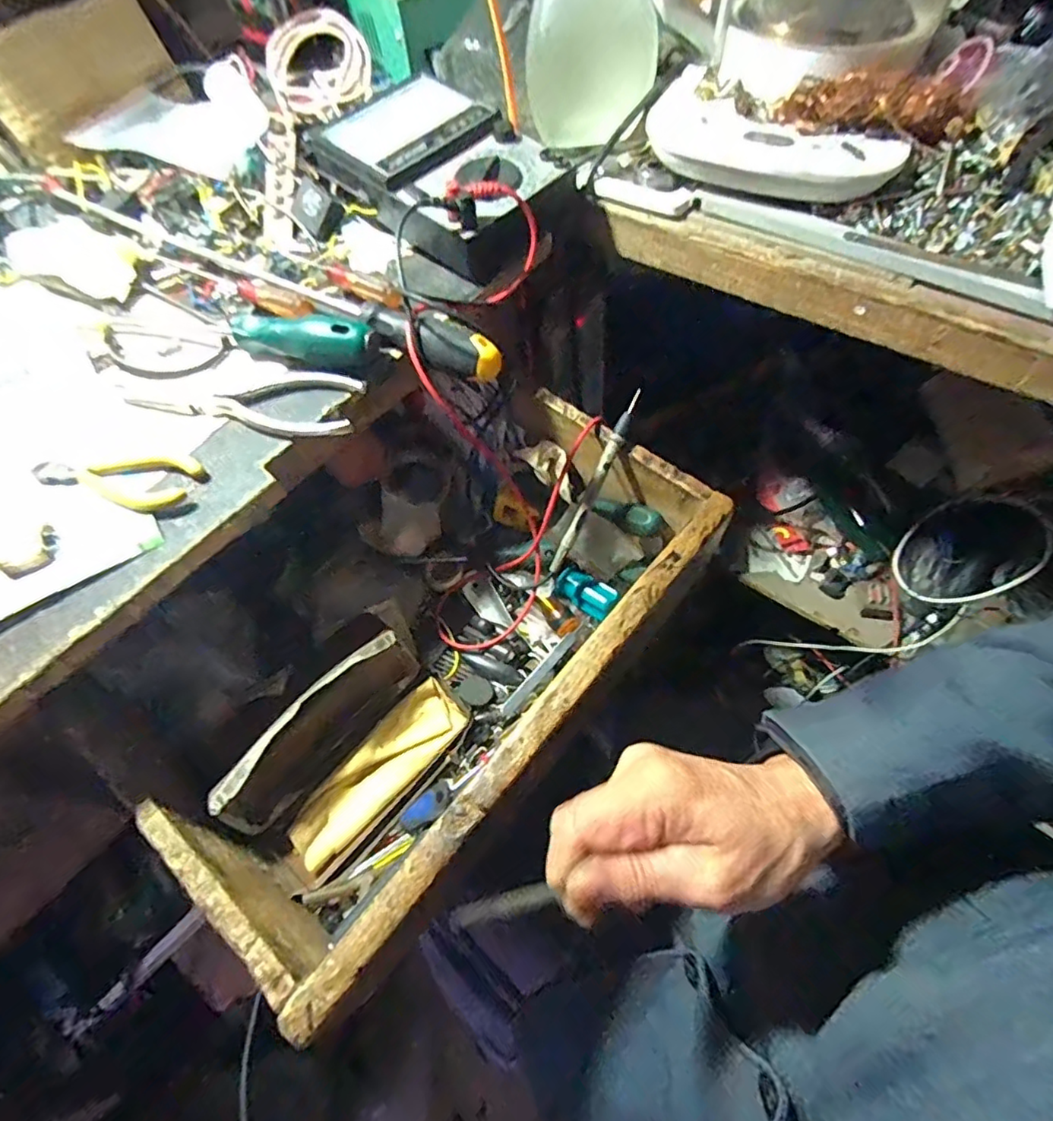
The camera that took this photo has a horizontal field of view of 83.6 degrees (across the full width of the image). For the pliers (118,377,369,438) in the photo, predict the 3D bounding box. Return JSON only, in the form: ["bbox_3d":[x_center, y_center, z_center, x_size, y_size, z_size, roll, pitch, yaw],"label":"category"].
[{"bbox_3d":[-0.180,-0.095,0.358,0.157,0.006,0.041,2,60,5],"label":"pliers"}]

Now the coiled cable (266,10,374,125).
[{"bbox_3d":[-0.179,-0.418,0.496,0.087,0.029,0.077,-40,101,-3],"label":"coiled cable"}]

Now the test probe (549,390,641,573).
[{"bbox_3d":[0.051,-0.057,0.439,0.012,0.012,0.143,29,98,19],"label":"test probe"}]

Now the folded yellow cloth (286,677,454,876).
[{"bbox_3d":[-0.107,0.150,0.422,0.041,0.009,0.140,44,69,-1],"label":"folded yellow cloth"}]

